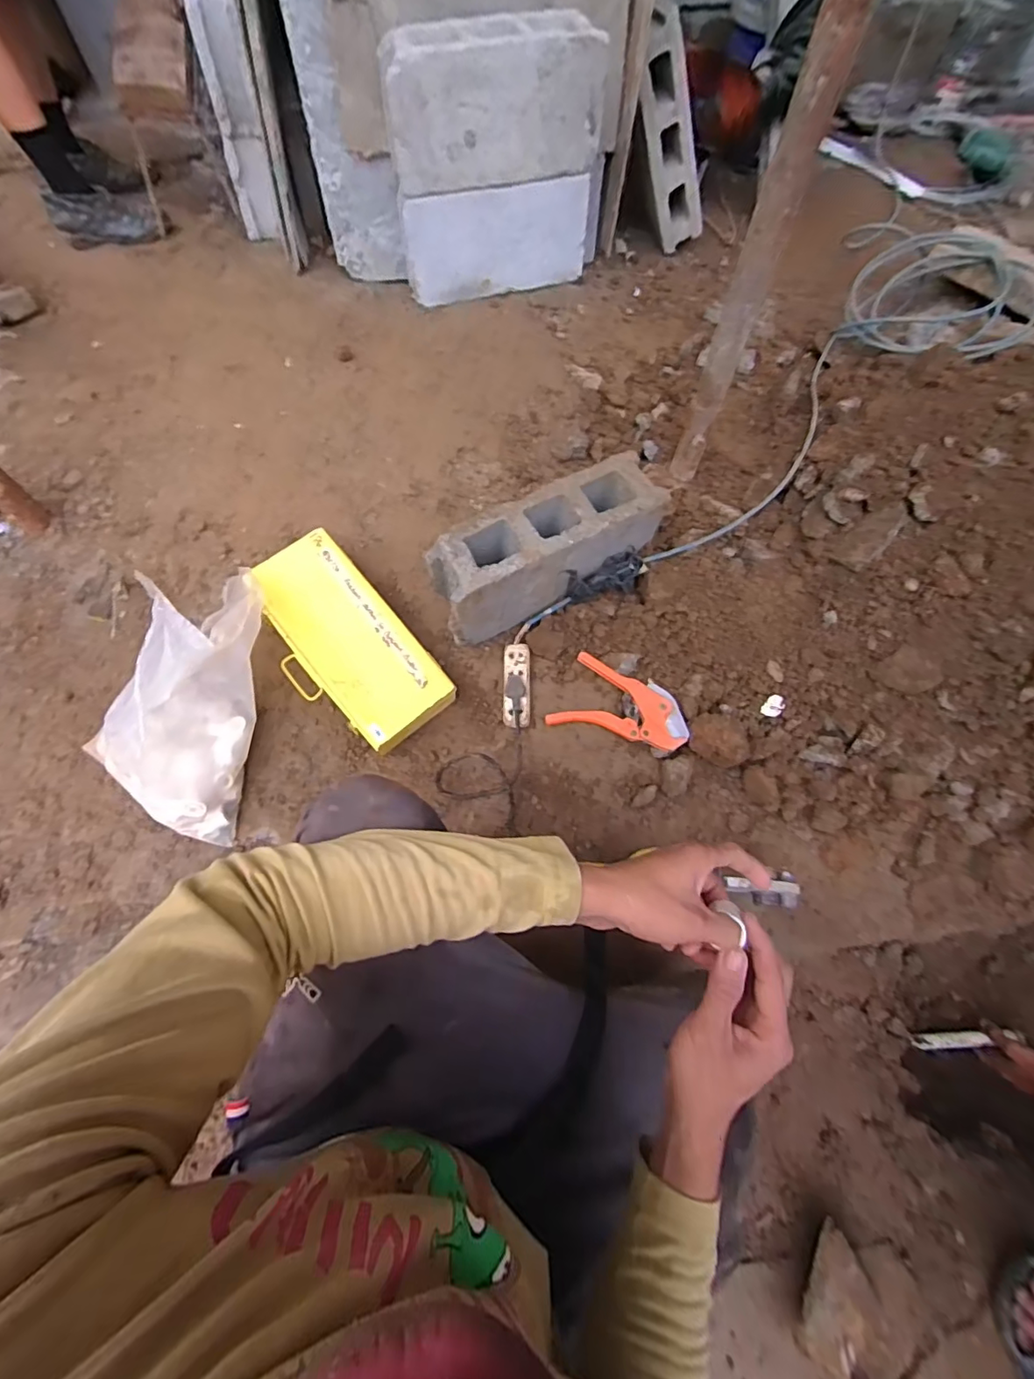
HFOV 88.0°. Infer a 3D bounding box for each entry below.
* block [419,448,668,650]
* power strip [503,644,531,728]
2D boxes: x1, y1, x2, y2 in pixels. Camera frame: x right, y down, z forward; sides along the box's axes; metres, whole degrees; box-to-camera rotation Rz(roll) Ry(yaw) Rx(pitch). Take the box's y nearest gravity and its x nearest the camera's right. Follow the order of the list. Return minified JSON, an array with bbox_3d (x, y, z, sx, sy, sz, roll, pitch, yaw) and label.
[{"bbox_3d":[0.050,-0.231,0.915,0.391,0.178,0.119,-26,67,-13],"label":"block"},{"bbox_3d":[0.000,-0.009,0.905,0.046,0.026,0.145,-3,72,12],"label":"power strip"}]

